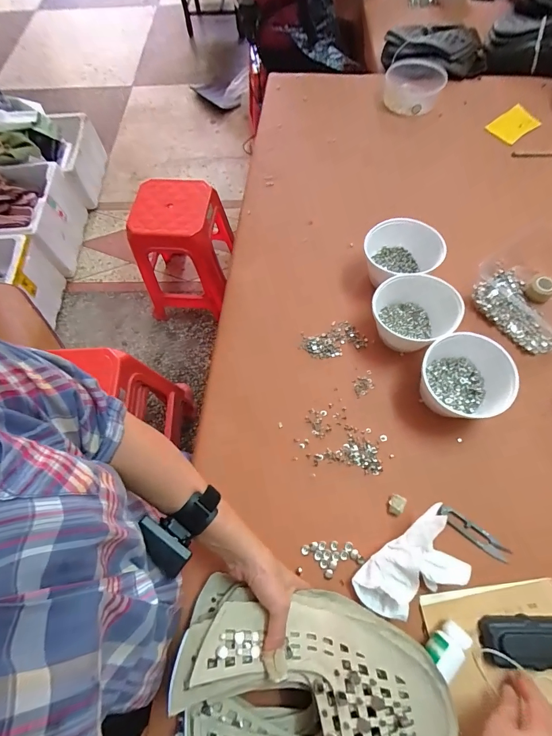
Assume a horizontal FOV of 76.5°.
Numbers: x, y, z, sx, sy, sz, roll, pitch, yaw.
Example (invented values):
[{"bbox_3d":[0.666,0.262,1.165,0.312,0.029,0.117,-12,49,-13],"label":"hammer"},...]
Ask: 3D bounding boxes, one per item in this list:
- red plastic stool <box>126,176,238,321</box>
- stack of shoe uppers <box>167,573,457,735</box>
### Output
[{"bbox_3d":[-0.385,-0.490,1.451,0.343,0.483,0.357,-4,66,1],"label":"red plastic stool"},{"bbox_3d":[0.027,0.358,0.366,0.269,0.087,0.202,5,69,3],"label":"stack of shoe uppers"}]

